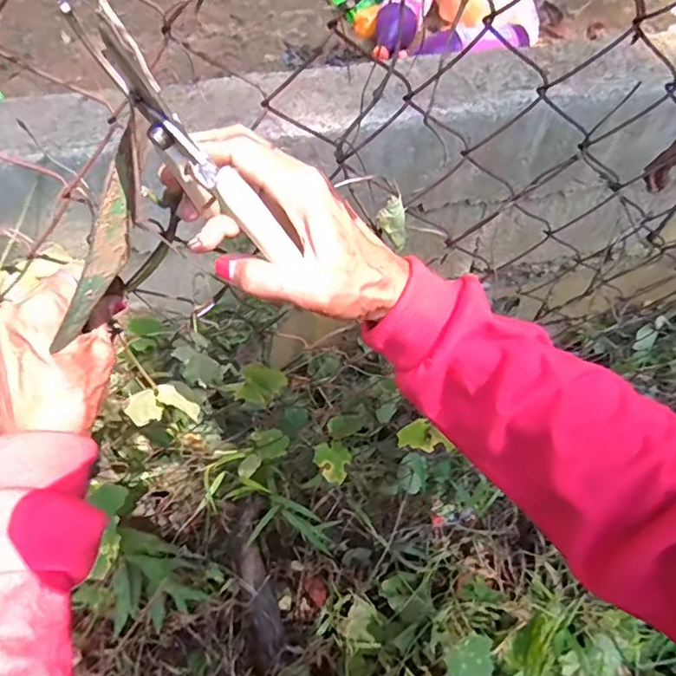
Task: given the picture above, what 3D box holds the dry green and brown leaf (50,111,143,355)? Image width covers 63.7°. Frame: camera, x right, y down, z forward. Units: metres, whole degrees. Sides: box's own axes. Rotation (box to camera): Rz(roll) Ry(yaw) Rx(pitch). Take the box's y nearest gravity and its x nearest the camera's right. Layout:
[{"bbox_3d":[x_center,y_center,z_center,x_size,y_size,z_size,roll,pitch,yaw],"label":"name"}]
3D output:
[{"bbox_3d":[-0.108,-0.046,0.259,0.026,0.120,0.012,-7,46,-47],"label":"dry green and brown leaf"}]

